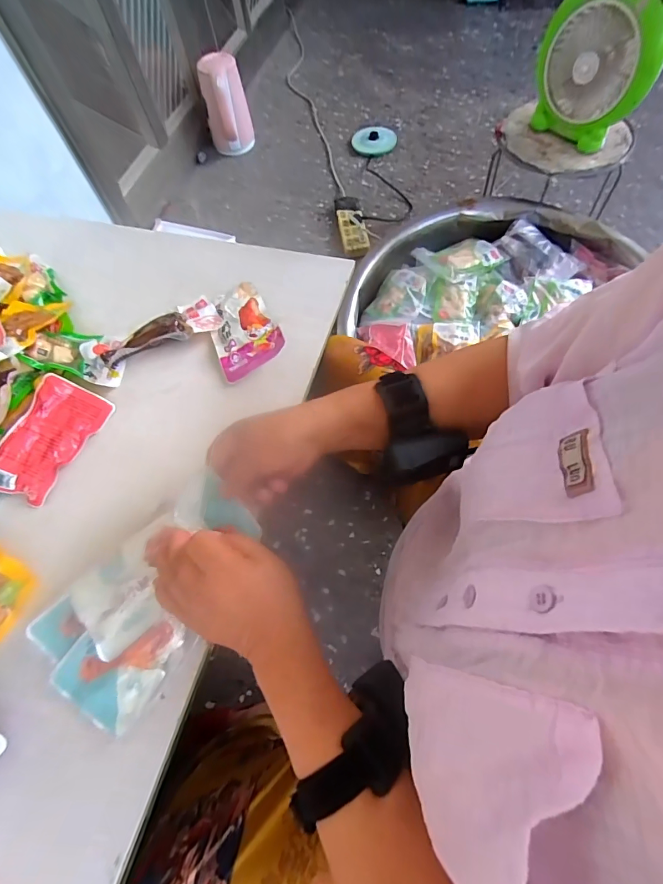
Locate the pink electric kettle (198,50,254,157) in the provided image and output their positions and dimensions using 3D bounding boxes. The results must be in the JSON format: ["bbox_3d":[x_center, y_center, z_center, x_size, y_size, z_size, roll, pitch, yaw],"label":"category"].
[{"bbox_3d":[-0.351,-1.119,1.384,0.142,0.239,0.102,-15,65,-3],"label":"pink electric kettle"}]

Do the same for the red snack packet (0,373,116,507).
[{"bbox_3d":[-0.308,-0.003,0.453,0.080,0.013,0.135,23,68,-6],"label":"red snack packet"}]

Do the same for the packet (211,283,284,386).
[{"bbox_3d":[-0.108,-0.143,0.499,0.076,0.012,0.137,-21,64,-5],"label":"packet"}]

